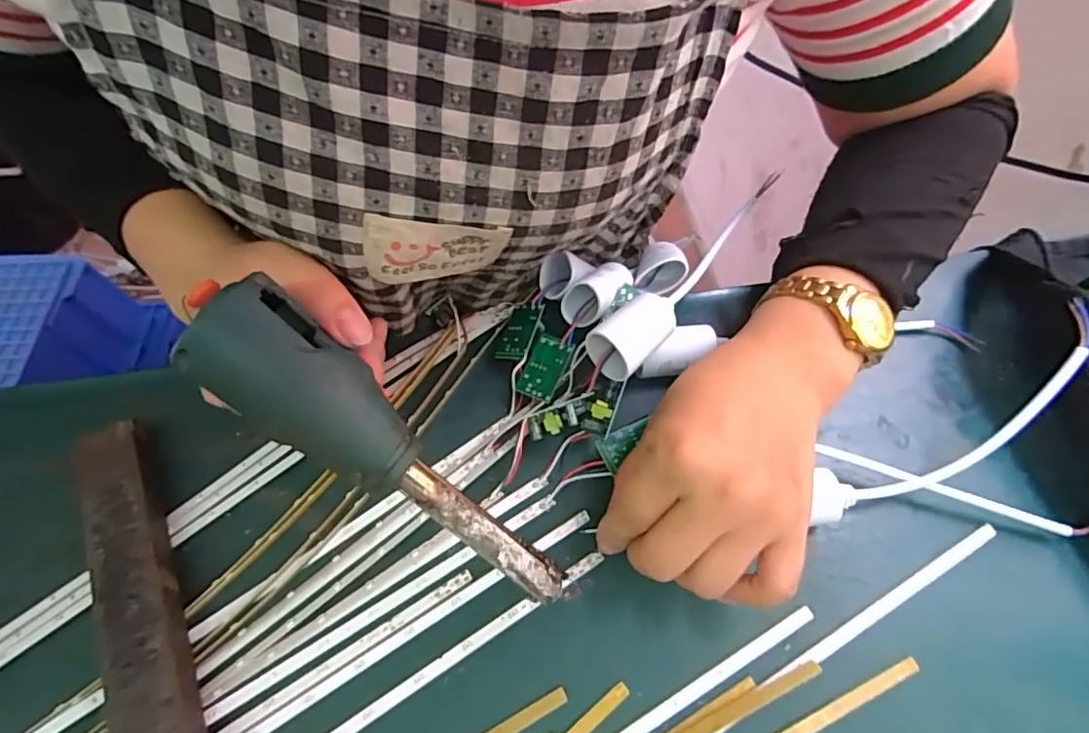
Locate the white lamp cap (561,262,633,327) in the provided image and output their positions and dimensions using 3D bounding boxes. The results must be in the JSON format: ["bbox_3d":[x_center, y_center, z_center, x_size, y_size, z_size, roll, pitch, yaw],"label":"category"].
[{"bbox_3d":[0.030,-0.042,0.317,0.026,0.023,0.041,40,68,19],"label":"white lamp cap"}]

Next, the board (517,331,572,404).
[{"bbox_3d":[0.000,0.000,0.306,0.021,0.007,0.036,21,63,11],"label":"board"}]

